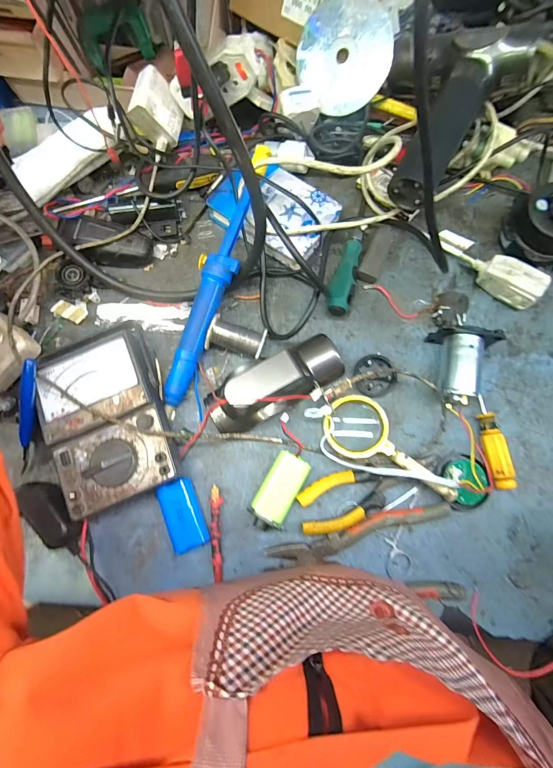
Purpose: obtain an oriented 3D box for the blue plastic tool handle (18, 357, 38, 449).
[{"bbox_3d":[-0.249,0.022,0.347,0.011,0.011,0.095,15,105,4],"label":"blue plastic tool handle"}]

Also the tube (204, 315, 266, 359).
[{"bbox_3d":[-0.045,-0.053,0.401,0.064,0.036,0.040,9,76,3],"label":"tube"}]

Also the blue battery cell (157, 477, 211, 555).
[{"bbox_3d":[-0.096,0.135,0.360,0.034,0.021,0.068,-21,77,-5],"label":"blue battery cell"}]

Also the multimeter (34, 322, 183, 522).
[{"bbox_3d":[-0.177,0.034,0.367,0.115,0.052,0.185,-22,77,-5],"label":"multimeter"}]

